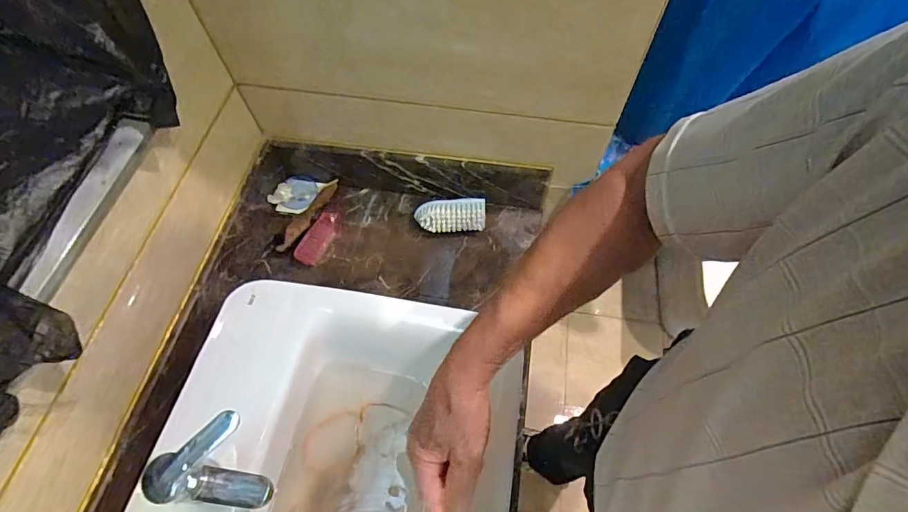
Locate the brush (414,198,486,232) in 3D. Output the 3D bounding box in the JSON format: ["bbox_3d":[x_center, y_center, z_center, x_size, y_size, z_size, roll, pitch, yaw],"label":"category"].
[{"bbox_3d":[-0.007,-0.074,0.818,0.124,0.031,0.059,-1,105,0],"label":"brush"}]

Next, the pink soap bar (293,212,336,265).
[{"bbox_3d":[-0.245,-0.030,0.810,0.036,0.024,0.101,27,65,14],"label":"pink soap bar"}]

